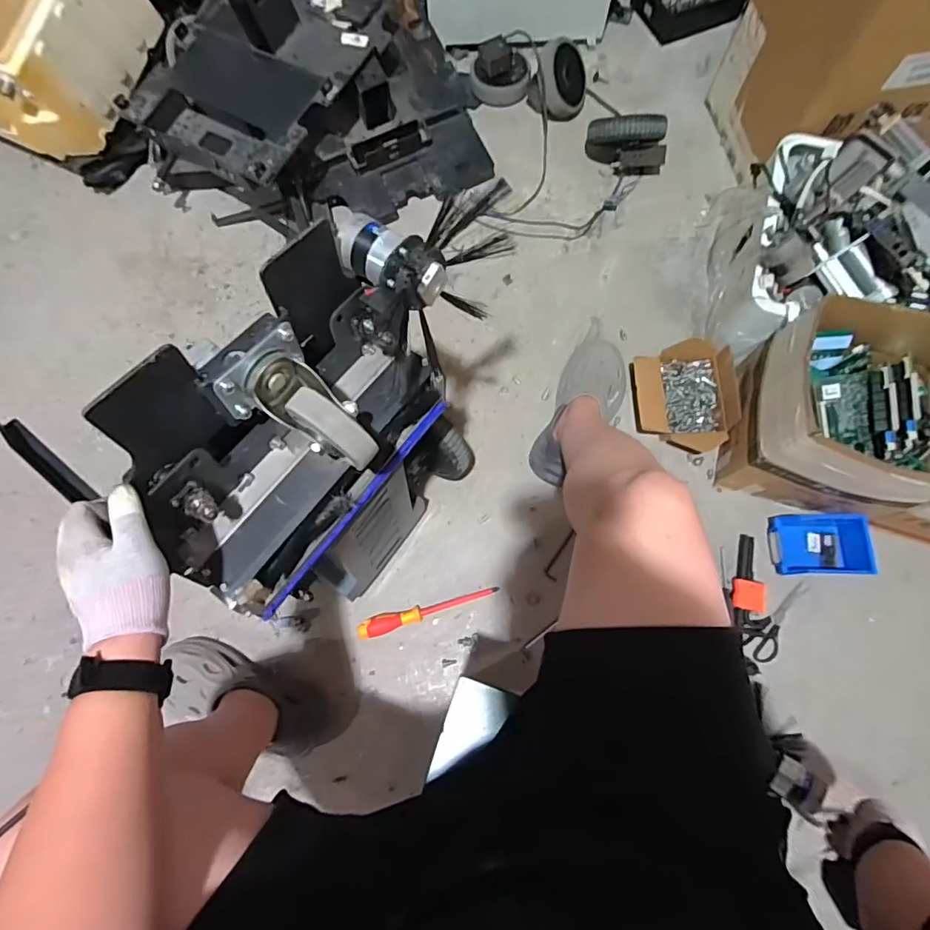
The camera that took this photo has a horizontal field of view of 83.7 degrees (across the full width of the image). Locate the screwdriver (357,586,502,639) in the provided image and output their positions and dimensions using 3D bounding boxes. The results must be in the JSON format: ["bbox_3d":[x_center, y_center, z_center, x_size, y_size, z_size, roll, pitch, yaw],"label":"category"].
[{"bbox_3d":[-0.065,0.260,0.925,0.252,0.030,0.033,-15,75,-5],"label":"screwdriver"}]

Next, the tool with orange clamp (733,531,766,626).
[{"bbox_3d":[0.516,0.207,0.938,0.056,0.019,0.159,10,74,2],"label":"tool with orange clamp"}]

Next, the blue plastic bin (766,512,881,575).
[{"bbox_3d":[0.632,0.140,0.929,0.143,0.063,0.111,2,74,0],"label":"blue plastic bin"}]

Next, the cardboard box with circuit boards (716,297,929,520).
[{"bbox_3d":[0.641,-0.083,0.880,0.292,0.277,0.290,13,74,3],"label":"cardboard box with circuit boards"}]

